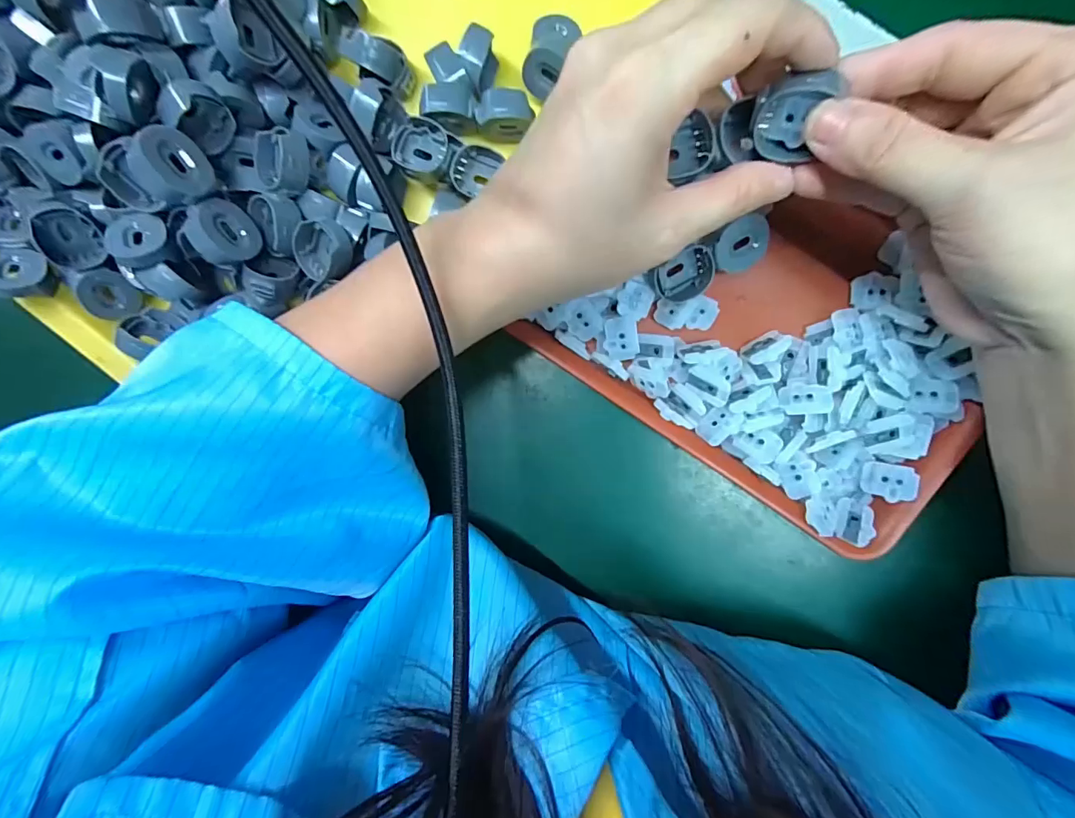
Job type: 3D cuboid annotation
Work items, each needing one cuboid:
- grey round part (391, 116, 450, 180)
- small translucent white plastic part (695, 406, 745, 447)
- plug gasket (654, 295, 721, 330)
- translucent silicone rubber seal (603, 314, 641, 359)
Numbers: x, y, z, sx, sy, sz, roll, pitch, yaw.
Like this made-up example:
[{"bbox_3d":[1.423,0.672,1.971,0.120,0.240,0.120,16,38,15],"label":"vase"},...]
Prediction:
[{"bbox_3d":[-0.056,-0.126,0.228,0.027,0.010,0.027,0,93,7],"label":"grey round part"},{"bbox_3d":[0.088,0.007,0.227,0.021,0.008,0.013,-44,87,7],"label":"small translucent white plastic part"},{"bbox_3d":[0.074,-0.048,0.232,0.030,0.006,0.016,1,93,7],"label":"plug gasket"},{"bbox_3d":[0.042,-0.036,0.233,0.017,0.004,0.021,-7,92,7],"label":"translucent silicone rubber seal"}]

